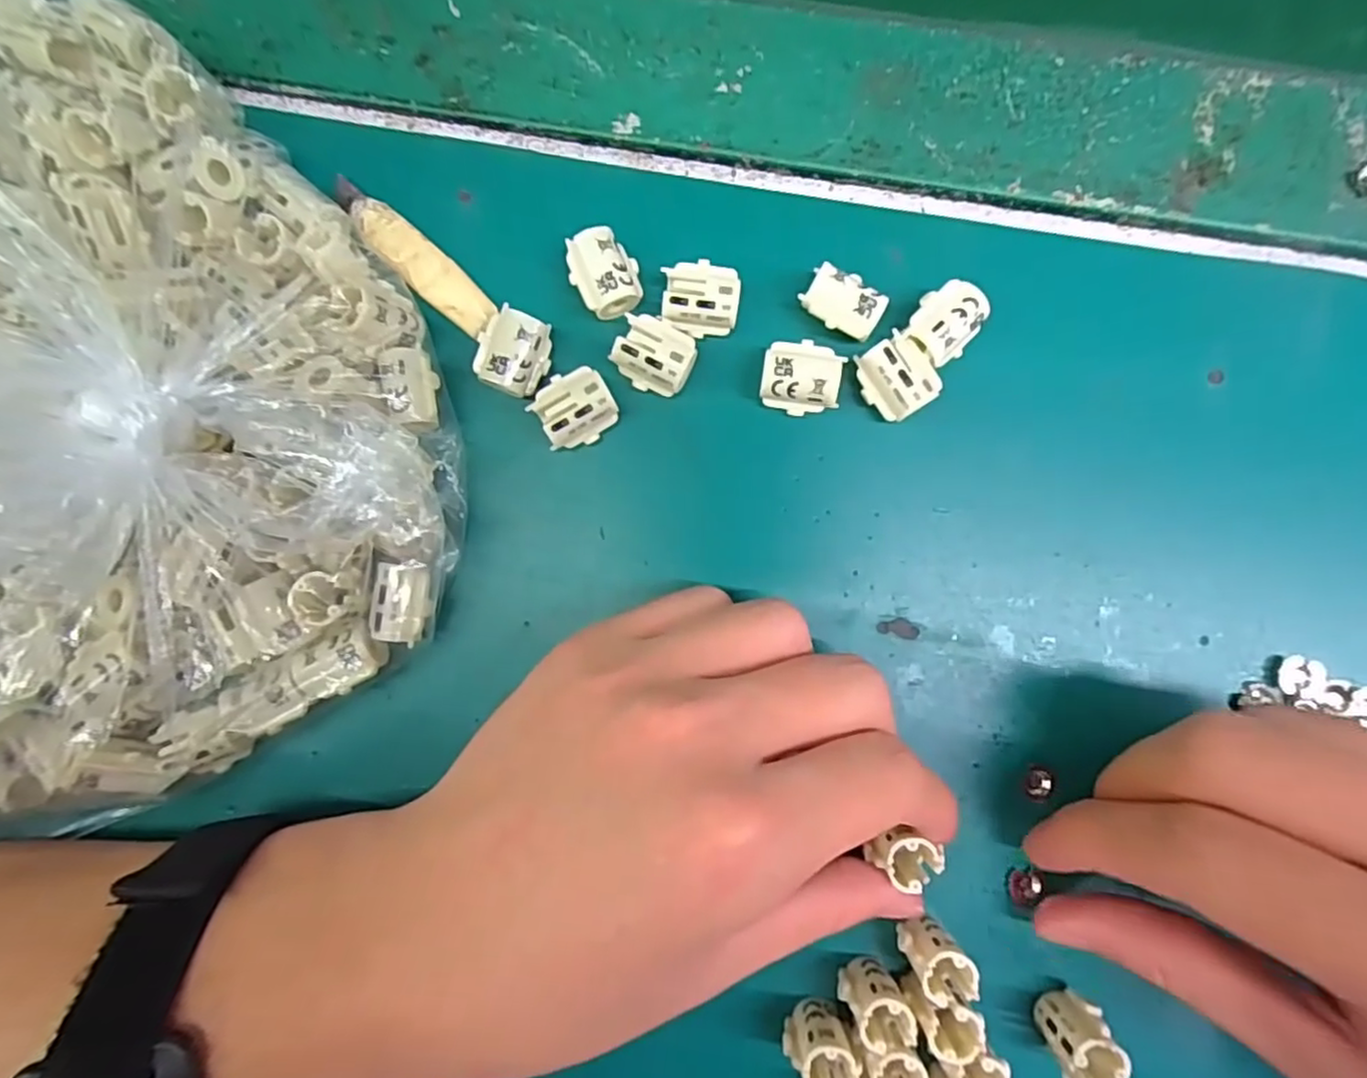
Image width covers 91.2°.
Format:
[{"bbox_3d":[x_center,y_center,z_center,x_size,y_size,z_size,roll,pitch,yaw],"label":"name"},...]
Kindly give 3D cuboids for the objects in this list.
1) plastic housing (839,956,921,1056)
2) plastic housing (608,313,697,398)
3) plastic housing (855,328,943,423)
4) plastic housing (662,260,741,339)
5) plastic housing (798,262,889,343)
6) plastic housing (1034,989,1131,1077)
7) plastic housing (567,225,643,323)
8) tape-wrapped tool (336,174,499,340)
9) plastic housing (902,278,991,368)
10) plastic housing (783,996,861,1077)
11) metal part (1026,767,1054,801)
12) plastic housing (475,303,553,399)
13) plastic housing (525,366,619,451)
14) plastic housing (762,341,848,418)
[{"bbox_3d":[0.052,0.125,0.181,0.014,0.018,0.018,-32,87,0],"label":"plastic housing"},{"bbox_3d":[-0.008,-0.053,0.193,0.022,0.013,0.018,21,88,2],"label":"plastic housing"},{"bbox_3d":[0.061,-0.046,0.192,0.020,0.012,0.022,-33,87,0],"label":"plastic housing"},{"bbox_3d":[0.005,-0.069,0.193,0.021,0.013,0.017,7,88,2],"label":"plastic housing"},{"bbox_3d":[0.045,-0.066,0.192,0.022,0.012,0.014,28,88,2],"label":"plastic housing"},{"bbox_3d":[0.106,0.135,0.182,0.016,0.023,0.015,-25,87,0],"label":"plastic housing"},{"bbox_3d":[-0.023,-0.076,0.193,0.018,0.012,0.022,-28,87,0],"label":"plastic housing"},{"bbox_3d":[-0.078,-0.082,0.195,0.063,0.007,0.013,44,89,3],"label":"tape-wrapped tool"},{"bbox_3d":[0.075,-0.062,0.192,0.022,0.012,0.018,-43,87,-1],"label":"plastic housing"},{"bbox_3d":[0.038,0.137,0.181,0.014,0.022,0.015,0,87,1],"label":"plastic housing"},{"bbox_3d":[0.103,0.071,0.193,0.007,0.004,0.009,15,88,2],"label":"metal part"},{"bbox_3d":[-0.049,-0.053,0.191,0.018,0.010,0.022,26,88,2],"label":"plastic housing"},{"bbox_3d":[-0.031,-0.037,0.192,0.022,0.012,0.018,-28,87,0],"label":"plastic housing"},{"bbox_3d":[0.034,-0.046,0.192,0.022,0.012,0.018,7,88,2],"label":"plastic housing"}]

